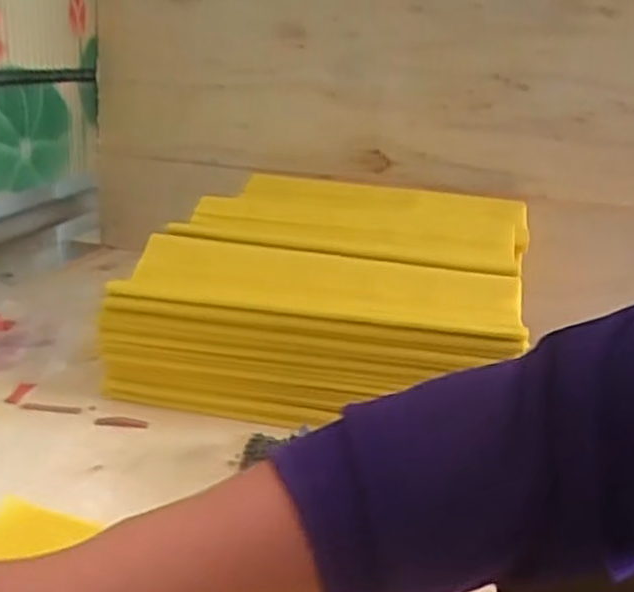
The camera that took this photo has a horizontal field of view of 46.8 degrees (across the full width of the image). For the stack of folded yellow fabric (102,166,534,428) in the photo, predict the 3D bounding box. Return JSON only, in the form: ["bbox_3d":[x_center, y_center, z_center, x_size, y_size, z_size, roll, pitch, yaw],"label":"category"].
[{"bbox_3d":[0.036,-0.013,0.816,0.367,0.139,0.426,8,21,11],"label":"stack of folded yellow fabric"}]

